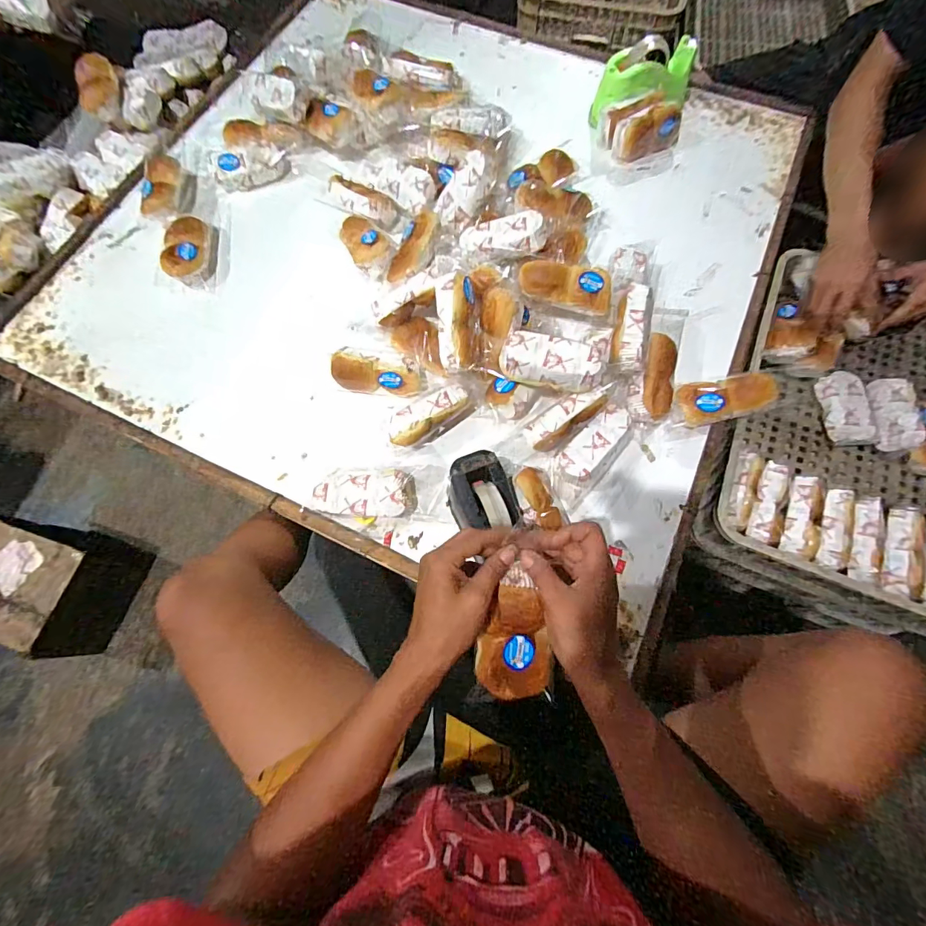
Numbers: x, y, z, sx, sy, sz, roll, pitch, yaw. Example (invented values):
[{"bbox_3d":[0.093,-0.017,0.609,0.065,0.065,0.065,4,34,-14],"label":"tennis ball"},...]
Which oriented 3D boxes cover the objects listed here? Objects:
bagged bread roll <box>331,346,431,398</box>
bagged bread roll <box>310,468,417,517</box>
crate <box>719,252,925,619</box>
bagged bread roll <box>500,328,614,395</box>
[{"bbox_3d":[-0.135,-0.144,0.725,0.151,0.064,0.058,10,71,5],"label":"bagged bread roll"},{"bbox_3d":[-0.145,0.050,0.653,0.145,0.057,0.064,-4,71,0],"label":"bagged bread roll"},{"bbox_3d":[0.693,-0.078,0.776,0.426,0.102,0.643,23,73,9],"label":"crate"},{"bbox_3d":[0.129,-0.150,0.632,0.144,0.054,0.069,9,70,2],"label":"bagged bread roll"}]

